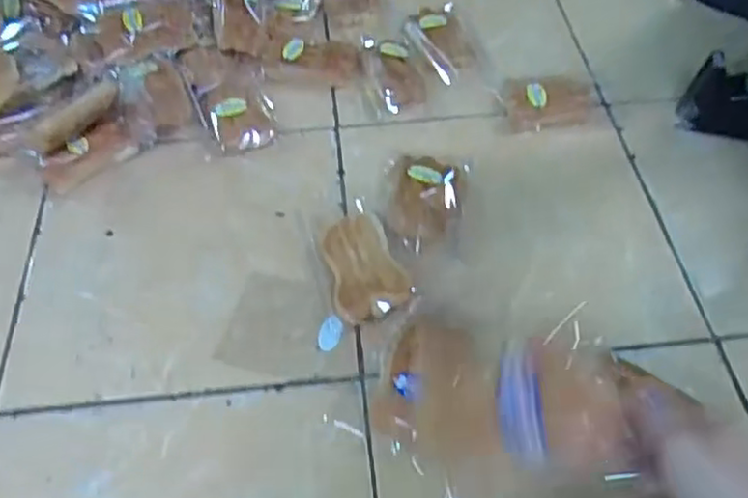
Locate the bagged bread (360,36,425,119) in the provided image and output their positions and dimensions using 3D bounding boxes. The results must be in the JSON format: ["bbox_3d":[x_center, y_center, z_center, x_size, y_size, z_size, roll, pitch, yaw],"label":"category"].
[{"bbox_3d":[0.030,-0.272,1.048,0.083,0.032,0.139,-9,52,-6],"label":"bagged bread"}]

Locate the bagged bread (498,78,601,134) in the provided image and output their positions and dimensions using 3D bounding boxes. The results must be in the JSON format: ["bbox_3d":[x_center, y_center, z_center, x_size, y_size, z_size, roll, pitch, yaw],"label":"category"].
[{"bbox_3d":[0.262,-0.219,0.994,0.152,0.039,0.084,-14,53,-10],"label":"bagged bread"}]

